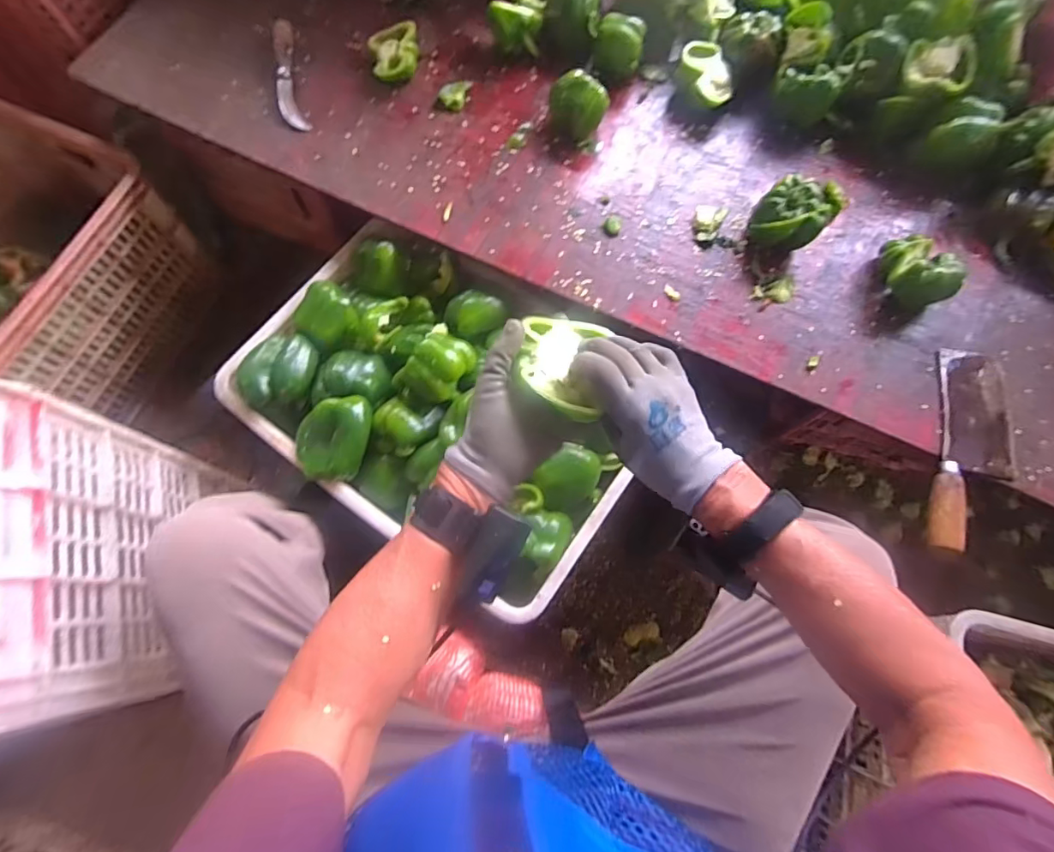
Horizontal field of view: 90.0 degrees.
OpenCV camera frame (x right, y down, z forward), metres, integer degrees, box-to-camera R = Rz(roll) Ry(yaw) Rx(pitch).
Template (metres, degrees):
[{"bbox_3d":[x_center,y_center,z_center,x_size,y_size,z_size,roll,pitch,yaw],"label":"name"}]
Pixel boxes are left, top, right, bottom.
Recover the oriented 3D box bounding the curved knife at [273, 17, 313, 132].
[{"bbox_3d":[-0.348,-0.515,0.759,0.037,0.024,0.213,-14,73,-6],"label":"curved knife"}]

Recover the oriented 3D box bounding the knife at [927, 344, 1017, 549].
[{"bbox_3d":[0.517,0.026,0.603,0.089,0.022,0.247,17,73,4],"label":"knife"}]

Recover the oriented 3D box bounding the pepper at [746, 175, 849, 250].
[{"bbox_3d":[0.330,-0.262,0.654,0.082,0.063,0.080,40,76,10],"label":"pepper"}]

